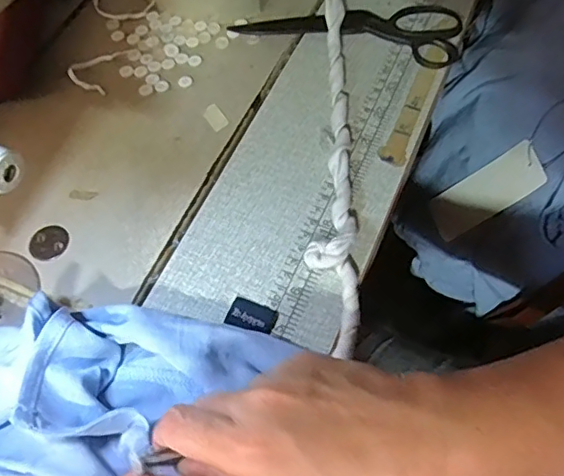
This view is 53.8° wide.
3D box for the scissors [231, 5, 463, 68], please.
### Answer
[{"bbox_3d":[0.052,-0.169,0.431,0.170,0.007,0.061,12,62,9],"label":"scissors"}]

